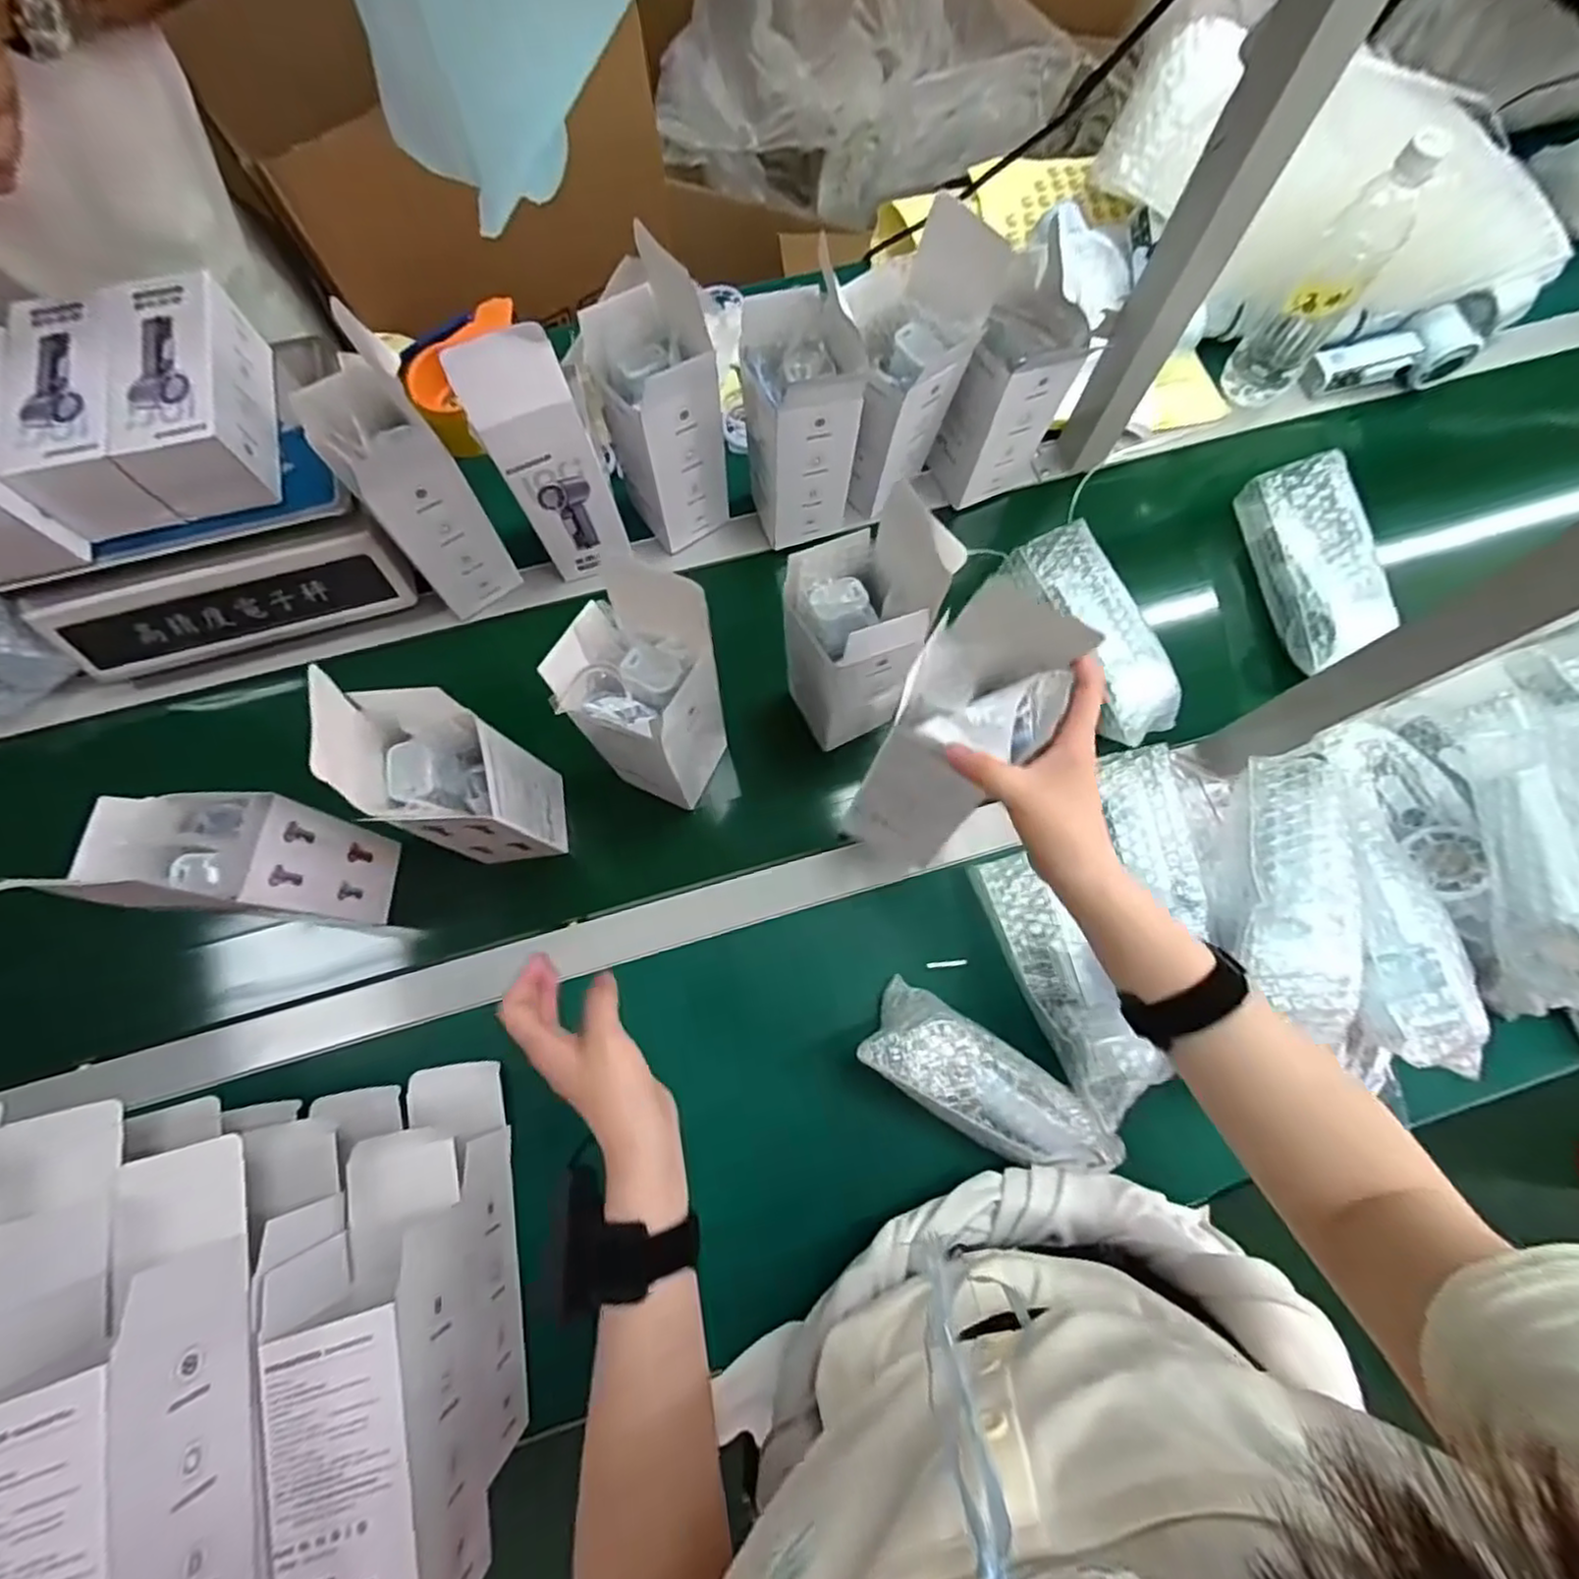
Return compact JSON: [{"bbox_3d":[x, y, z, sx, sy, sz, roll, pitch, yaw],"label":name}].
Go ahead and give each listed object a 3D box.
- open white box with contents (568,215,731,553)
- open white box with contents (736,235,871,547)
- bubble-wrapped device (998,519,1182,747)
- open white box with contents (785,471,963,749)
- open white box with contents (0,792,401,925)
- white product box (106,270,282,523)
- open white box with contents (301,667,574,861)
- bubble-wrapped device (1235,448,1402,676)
[{"bbox_3d":[-0.108,-0.313,0.573,0.084,0.210,0.093,-34,79,-8],"label":"open white box with contents"},{"bbox_3d":[0.010,-0.309,0.584,0.089,0.187,0.094,-8,76,-3],"label":"open white box with contents"},{"bbox_3d":[0.270,-0.138,0.594,0.070,0.035,0.200,-22,77,-6],"label":"bubble-wrapped device"},{"bbox_3d":[0.052,-0.112,0.499,0.087,0.212,0.103,-22,77,-6],"label":"open white box with contents"},{"bbox_3d":[-0.372,0.051,0.485,0.077,0.194,0.073,8,76,1],"label":"open white box with contents"},{"bbox_3d":[-0.457,-0.304,0.520,0.087,0.066,0.163,-12,76,-4],"label":"white product box"},{"bbox_3d":[-0.230,-0.007,0.472,0.071,0.219,0.085,-9,76,-3],"label":"open white box with contents"},{"bbox_3d":[0.489,-0.208,0.629,0.056,0.070,0.195,-6,76,-2],"label":"bubble-wrapped device"}]

